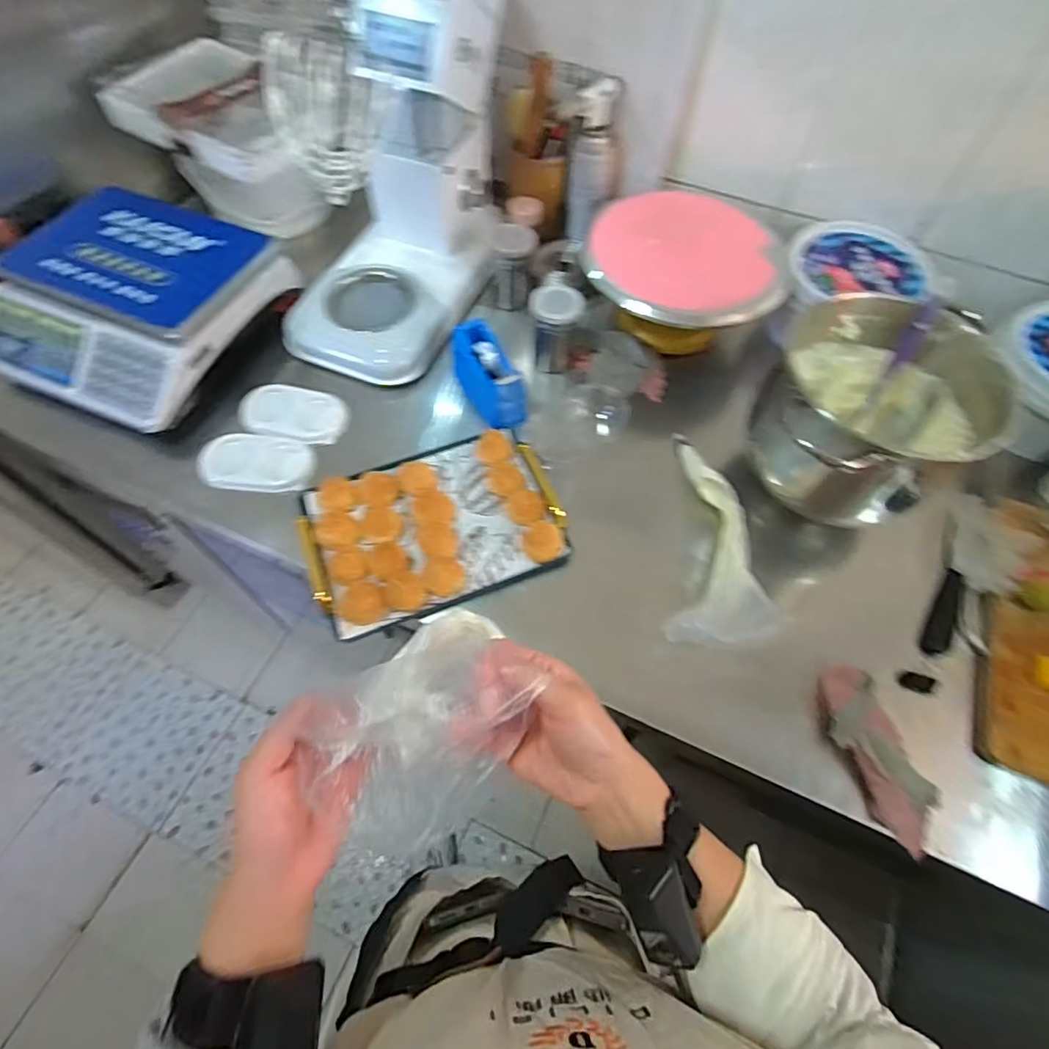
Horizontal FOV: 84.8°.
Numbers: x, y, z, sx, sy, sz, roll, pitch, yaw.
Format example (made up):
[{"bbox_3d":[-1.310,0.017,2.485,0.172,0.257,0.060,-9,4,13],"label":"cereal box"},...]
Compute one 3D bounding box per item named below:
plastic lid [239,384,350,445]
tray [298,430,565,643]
[{"bbox_3d":[-0.330,-0.158,0.820,0.156,0.017,0.091,14,61,5],"label":"plastic lid"},{"bbox_3d":[-0.113,-0.001,0.721,0.304,0.035,0.207,-22,64,-14],"label":"tray"}]

